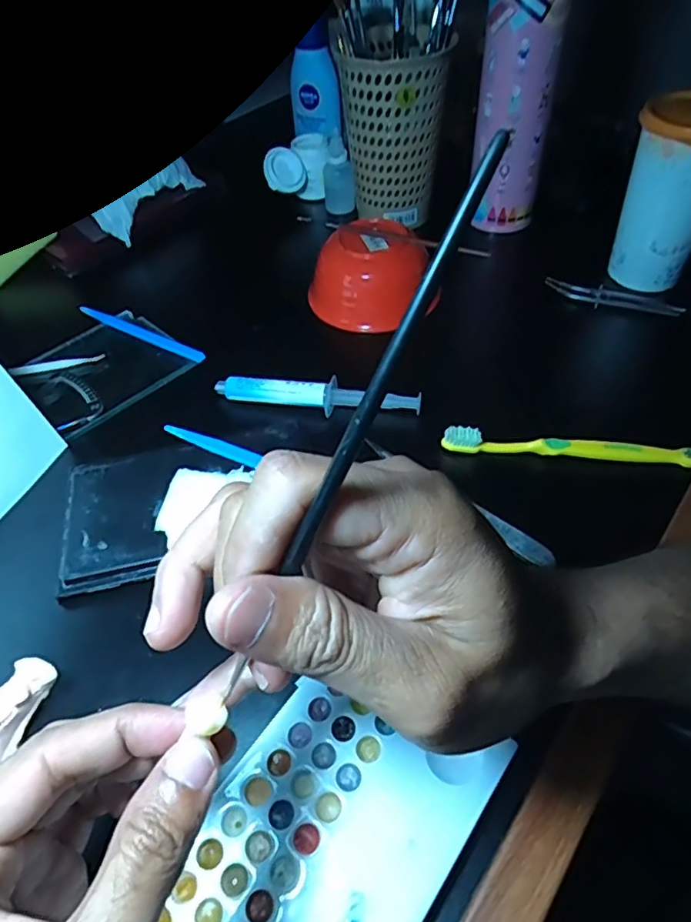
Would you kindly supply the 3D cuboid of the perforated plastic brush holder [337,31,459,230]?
[{"bbox_3d":[0.045,-0.296,0.524,0.085,0.132,0.084,7,50,10],"label":"perforated plastic brush holder"}]

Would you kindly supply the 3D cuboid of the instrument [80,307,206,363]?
[{"bbox_3d":[-0.166,-0.104,0.470,0.133,0.005,0.011,25,55,23],"label":"instrument"}]

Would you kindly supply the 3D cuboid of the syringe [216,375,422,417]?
[{"bbox_3d":[-0.020,-0.044,0.402,0.141,0.018,0.021,3,50,7],"label":"syringe"}]

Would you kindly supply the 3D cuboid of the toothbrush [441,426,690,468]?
[{"bbox_3d":[0.139,-0.009,0.361,0.153,0.015,0.011,4,50,7],"label":"toothbrush"}]

